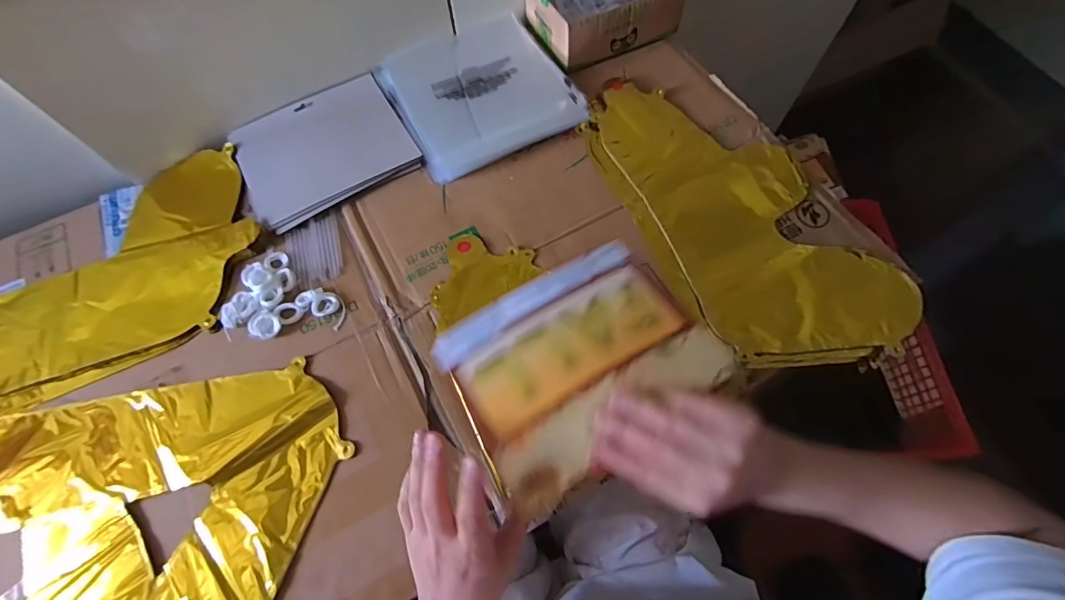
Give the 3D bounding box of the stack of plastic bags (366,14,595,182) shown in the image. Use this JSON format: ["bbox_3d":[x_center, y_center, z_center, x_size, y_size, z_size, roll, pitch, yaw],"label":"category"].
[{"bbox_3d":[-0.071,-0.276,0.624,0.216,0.020,0.220,-27,67,-10],"label":"stack of plastic bags"}]

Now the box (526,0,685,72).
[{"bbox_3d":[0.097,-0.403,0.644,0.182,0.065,0.137,-27,67,-10],"label":"box"}]

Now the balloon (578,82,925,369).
[{"bbox_3d":[0.229,-0.105,0.550,0.212,0.029,0.416,-27,68,-11],"label":"balloon"}]

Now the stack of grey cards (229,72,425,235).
[{"bbox_3d":[-0.256,-0.187,0.583,0.197,0.019,0.162,-30,68,-12],"label":"stack of grey cards"}]

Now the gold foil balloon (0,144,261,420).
[{"bbox_3d":[-0.502,-0.012,0.514,0.393,0.015,0.233,-26,67,-10],"label":"gold foil balloon"}]

